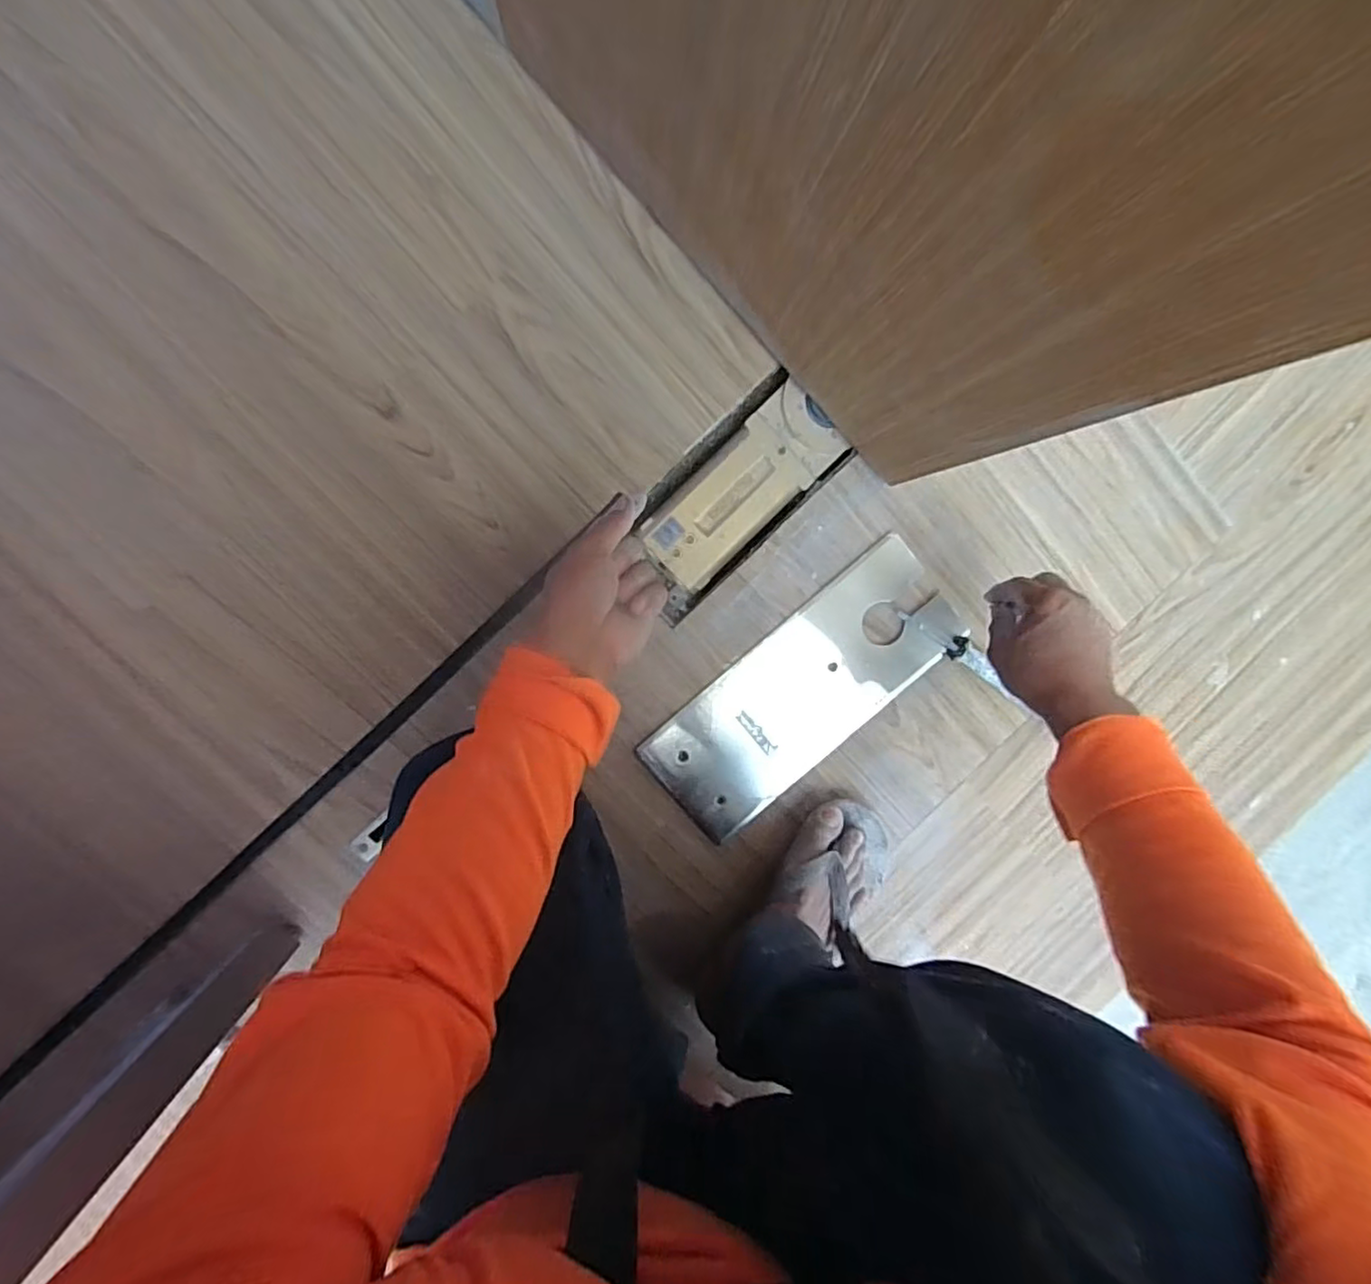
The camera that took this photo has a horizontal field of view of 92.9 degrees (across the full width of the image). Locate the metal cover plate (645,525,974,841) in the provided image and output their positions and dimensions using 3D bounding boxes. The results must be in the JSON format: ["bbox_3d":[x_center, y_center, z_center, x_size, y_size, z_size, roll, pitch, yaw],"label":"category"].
[{"bbox_3d":[0.116,0.049,0.632,0.318,0.011,0.126,-40,99,0],"label":"metal cover plate"}]

